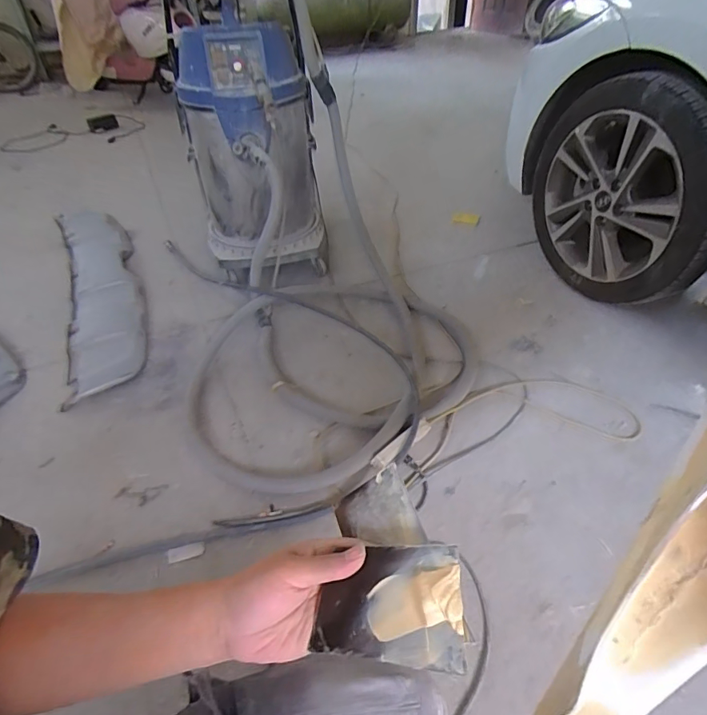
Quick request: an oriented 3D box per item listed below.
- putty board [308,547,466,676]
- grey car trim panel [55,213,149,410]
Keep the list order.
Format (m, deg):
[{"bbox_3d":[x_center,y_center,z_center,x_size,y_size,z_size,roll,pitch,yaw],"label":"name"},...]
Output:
[{"bbox_3d":[0.020,0.176,0.323,0.118,0.011,0.072,-15,58,32],"label":"putty board"},{"bbox_3d":[-0.886,-0.281,1.562,0.252,0.066,1.150,-21,47,-17],"label":"grey car trim panel"}]

